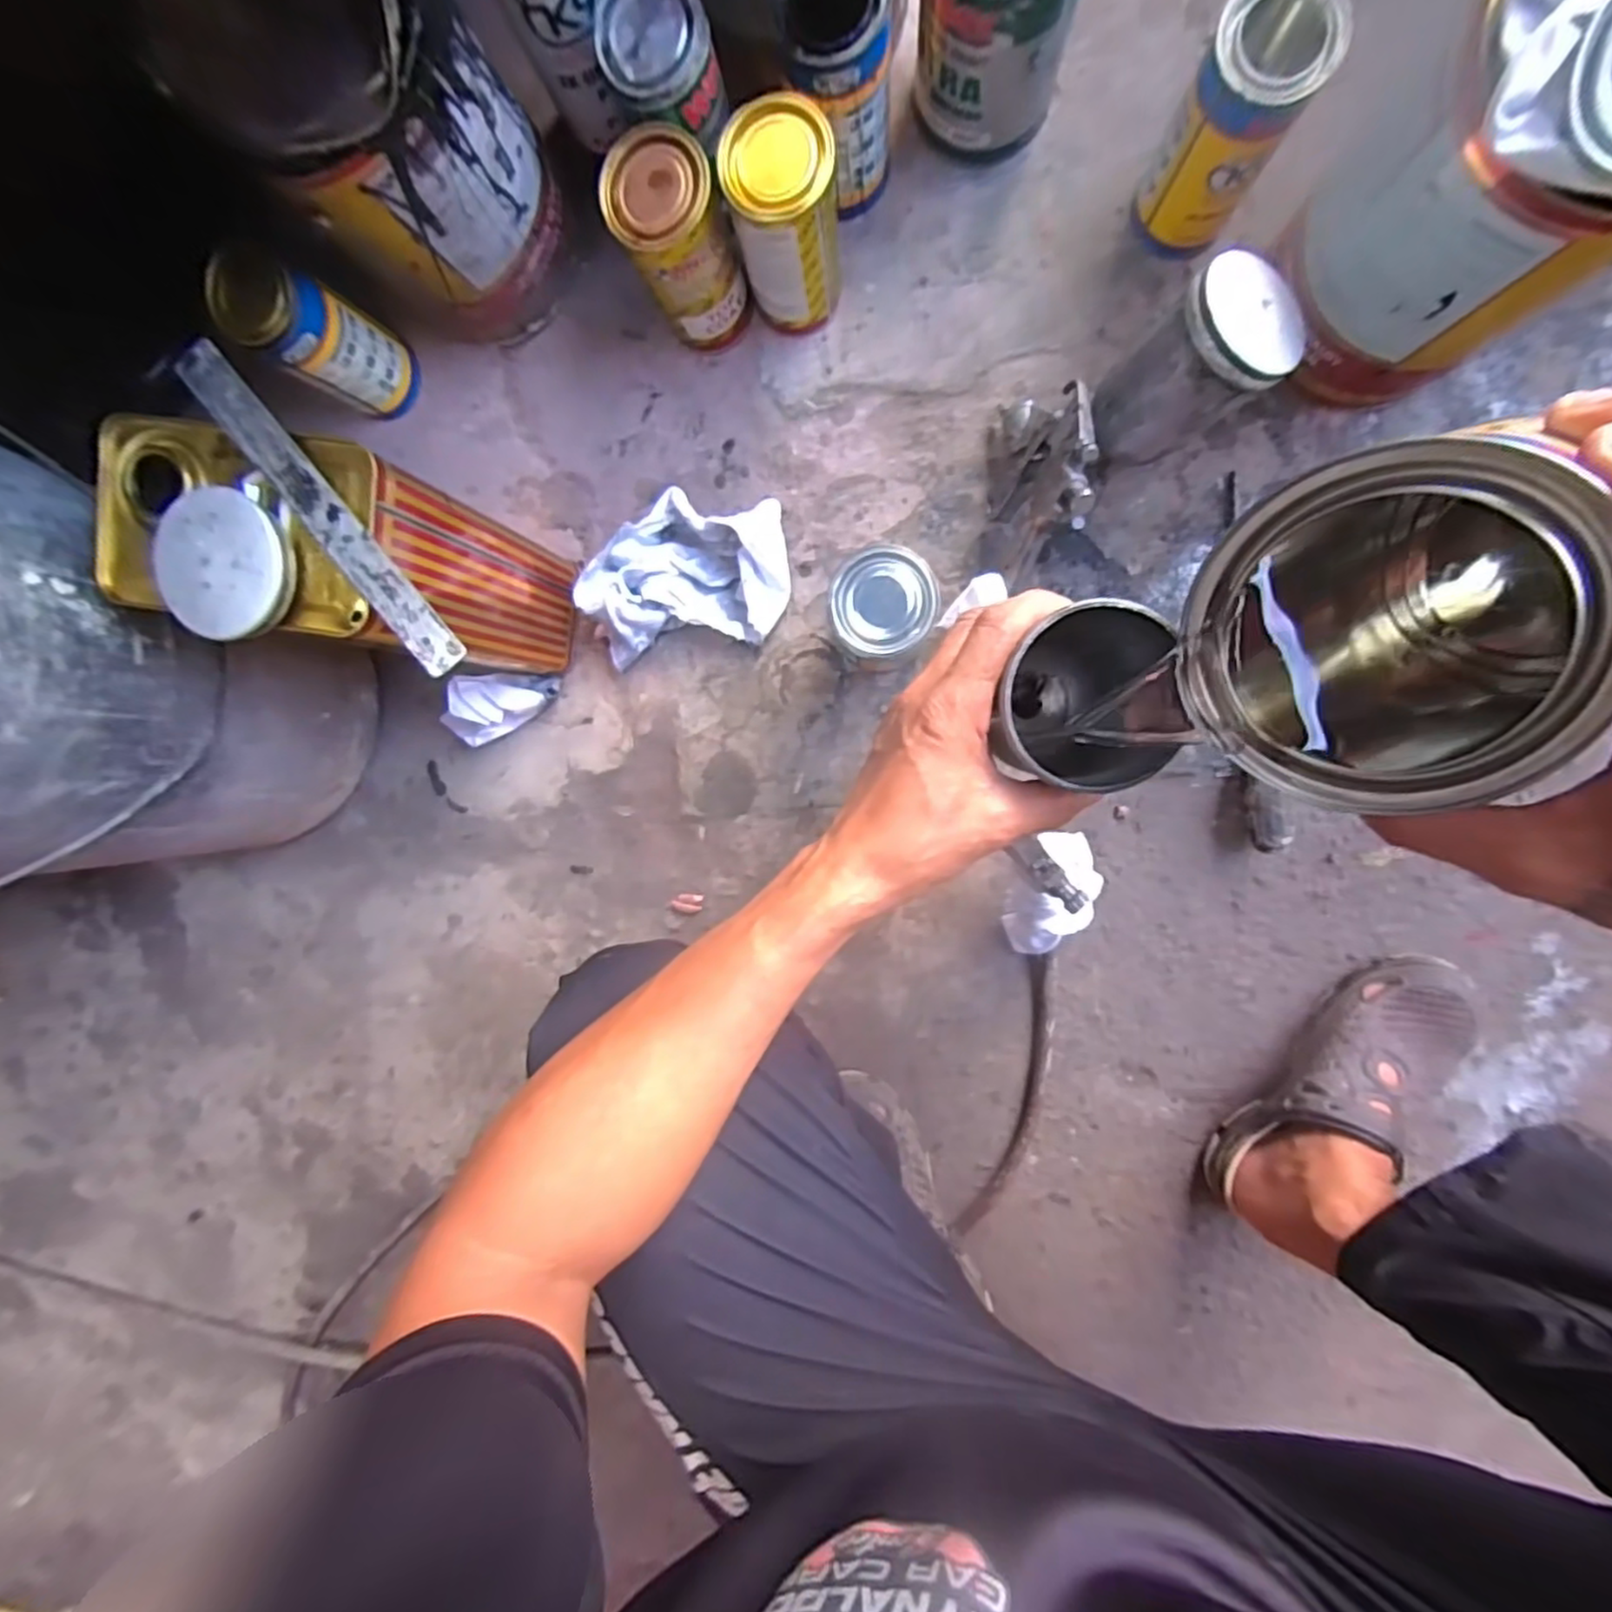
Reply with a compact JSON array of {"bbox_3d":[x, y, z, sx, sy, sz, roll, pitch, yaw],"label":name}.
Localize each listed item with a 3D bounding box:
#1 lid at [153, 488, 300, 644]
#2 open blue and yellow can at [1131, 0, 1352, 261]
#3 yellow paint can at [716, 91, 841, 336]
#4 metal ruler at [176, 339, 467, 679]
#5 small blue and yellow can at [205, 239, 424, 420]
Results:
[{"bbox_3d":[-0.317,-0.129,0.364,0.073,0.010,0.077,1,97,6],"label":"lid"},{"bbox_3d":[0.279,-0.452,0.465,0.073,0.143,0.072,35,101,-1],"label":"open blue and yellow can"},{"bbox_3d":[-0.014,-0.413,0.489,0.071,0.131,0.072,1,97,6],"label":"yellow paint can"},{"bbox_3d":[-0.264,-0.161,0.371,0.027,0.006,0.215,-39,91,1],"label":"metal ruler"},{"bbox_3d":[-0.390,-0.378,0.553,0.067,0.130,0.072,1,97,6],"label":"small blue and yellow can"}]

